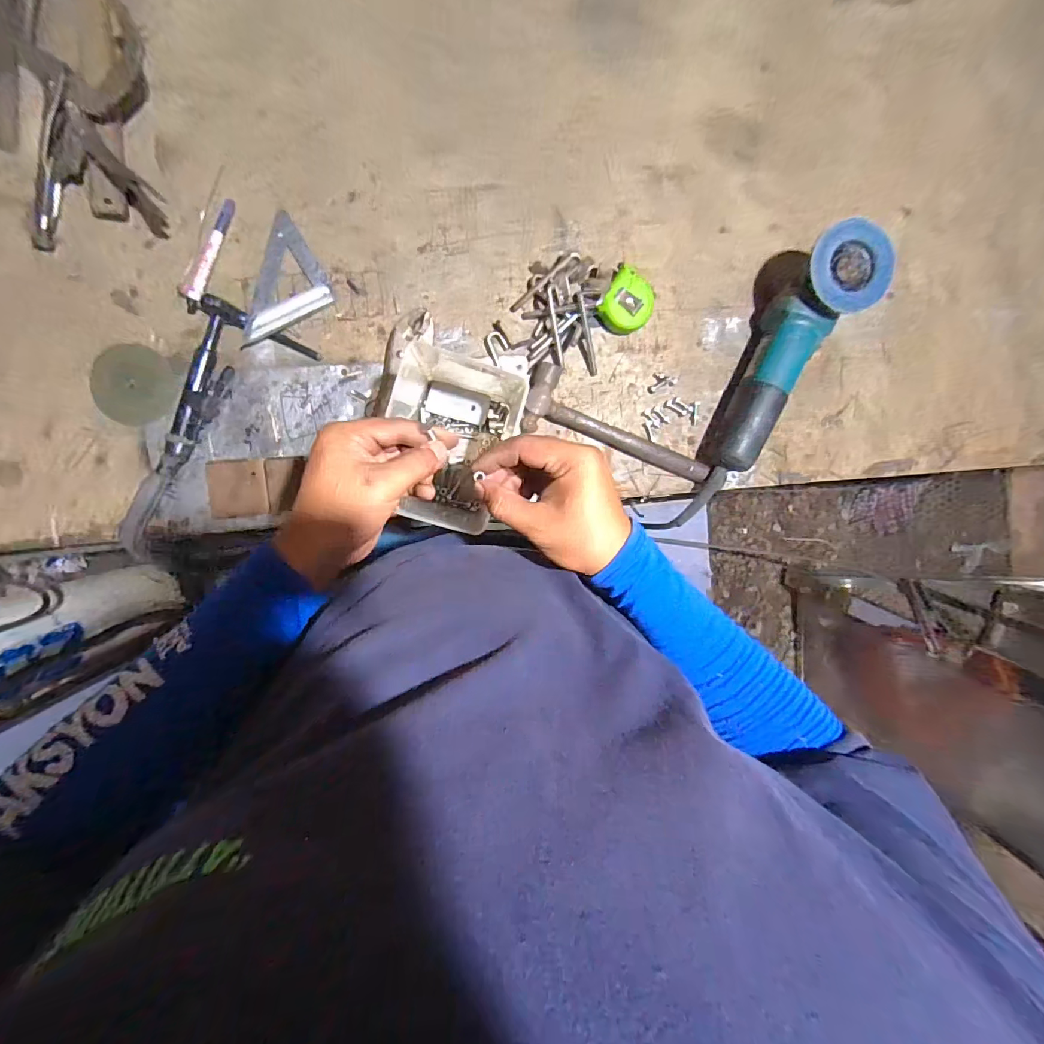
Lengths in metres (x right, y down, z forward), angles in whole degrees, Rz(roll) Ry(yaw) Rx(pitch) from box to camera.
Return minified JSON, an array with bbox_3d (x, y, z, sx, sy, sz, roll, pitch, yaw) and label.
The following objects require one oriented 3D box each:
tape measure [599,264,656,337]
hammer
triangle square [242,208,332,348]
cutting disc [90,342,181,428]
[{"bbox_3d":[0.131,-0.270,0.555,0.061,0.034,0.067,29,93,-6],"label":"tape measure"},{"bbox_3d":[0.127,-0.124,0.580,0.252,0.028,0.083,18,94,-5],"label":"hammer"},{"bbox_3d":[-0.302,-0.287,0.530,0.123,0.017,0.109,-33,96,0],"label":"triangle square"},{"bbox_3d":[-0.465,-0.165,0.540,0.100,0.008,0.095,0,92,-4],"label":"cutting disc"}]

